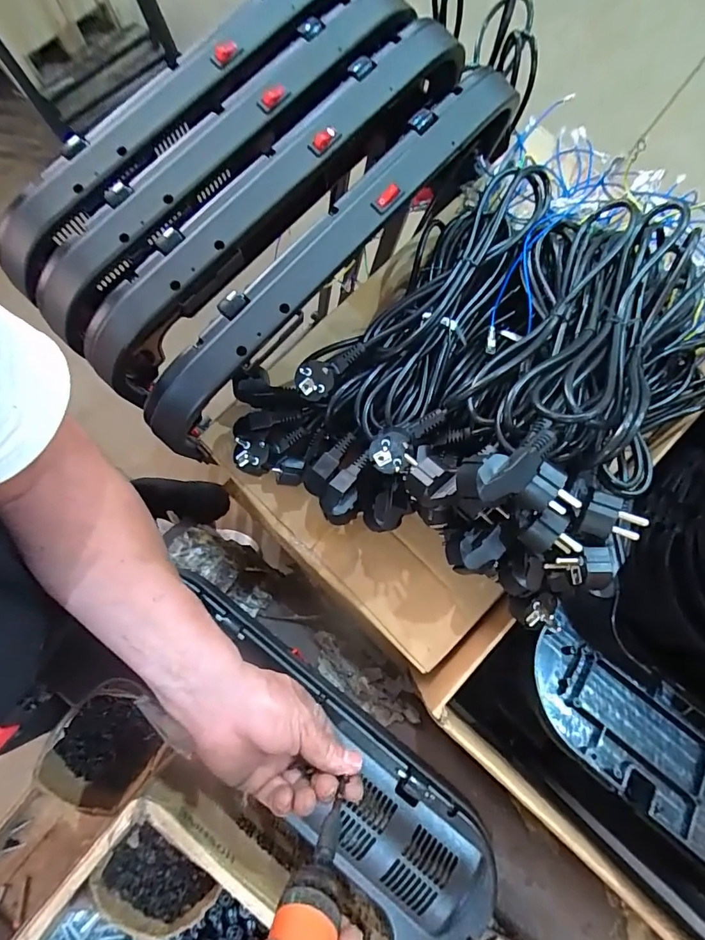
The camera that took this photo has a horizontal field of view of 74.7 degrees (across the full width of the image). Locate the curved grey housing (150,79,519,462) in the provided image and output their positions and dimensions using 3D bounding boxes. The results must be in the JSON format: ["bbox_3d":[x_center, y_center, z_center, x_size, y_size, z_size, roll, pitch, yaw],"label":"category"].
[{"bbox_3d":[-0.022,-0.191,0.444,0.056,0.121,0.454,43,83,7],"label":"curved grey housing"}]

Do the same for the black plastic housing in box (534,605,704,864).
[{"bbox_3d":[0.349,0.309,0.387,0.477,0.048,0.101,39,83,7],"label":"black plastic housing in box"}]

